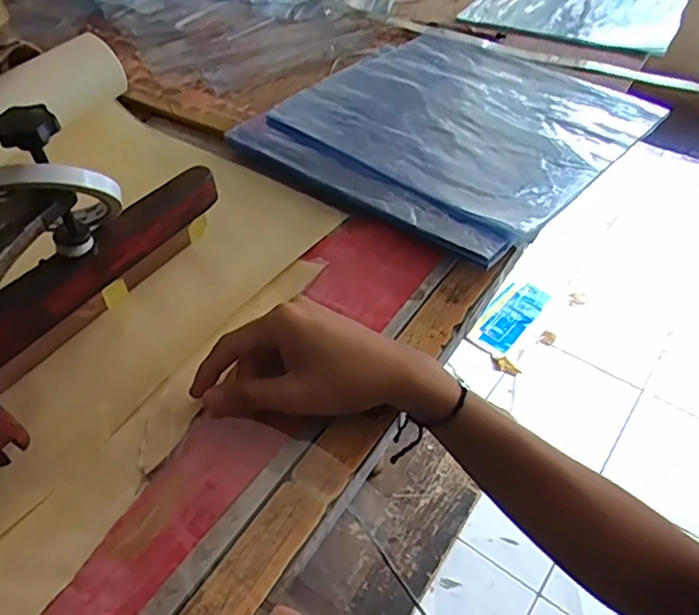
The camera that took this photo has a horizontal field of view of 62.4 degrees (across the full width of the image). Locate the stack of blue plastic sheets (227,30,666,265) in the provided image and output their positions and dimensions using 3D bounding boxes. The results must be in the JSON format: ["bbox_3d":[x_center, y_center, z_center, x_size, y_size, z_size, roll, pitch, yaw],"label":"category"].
[{"bbox_3d":[0.109,-0.194,0.607,0.320,0.039,0.339,34,56,25],"label":"stack of blue plastic sheets"}]

